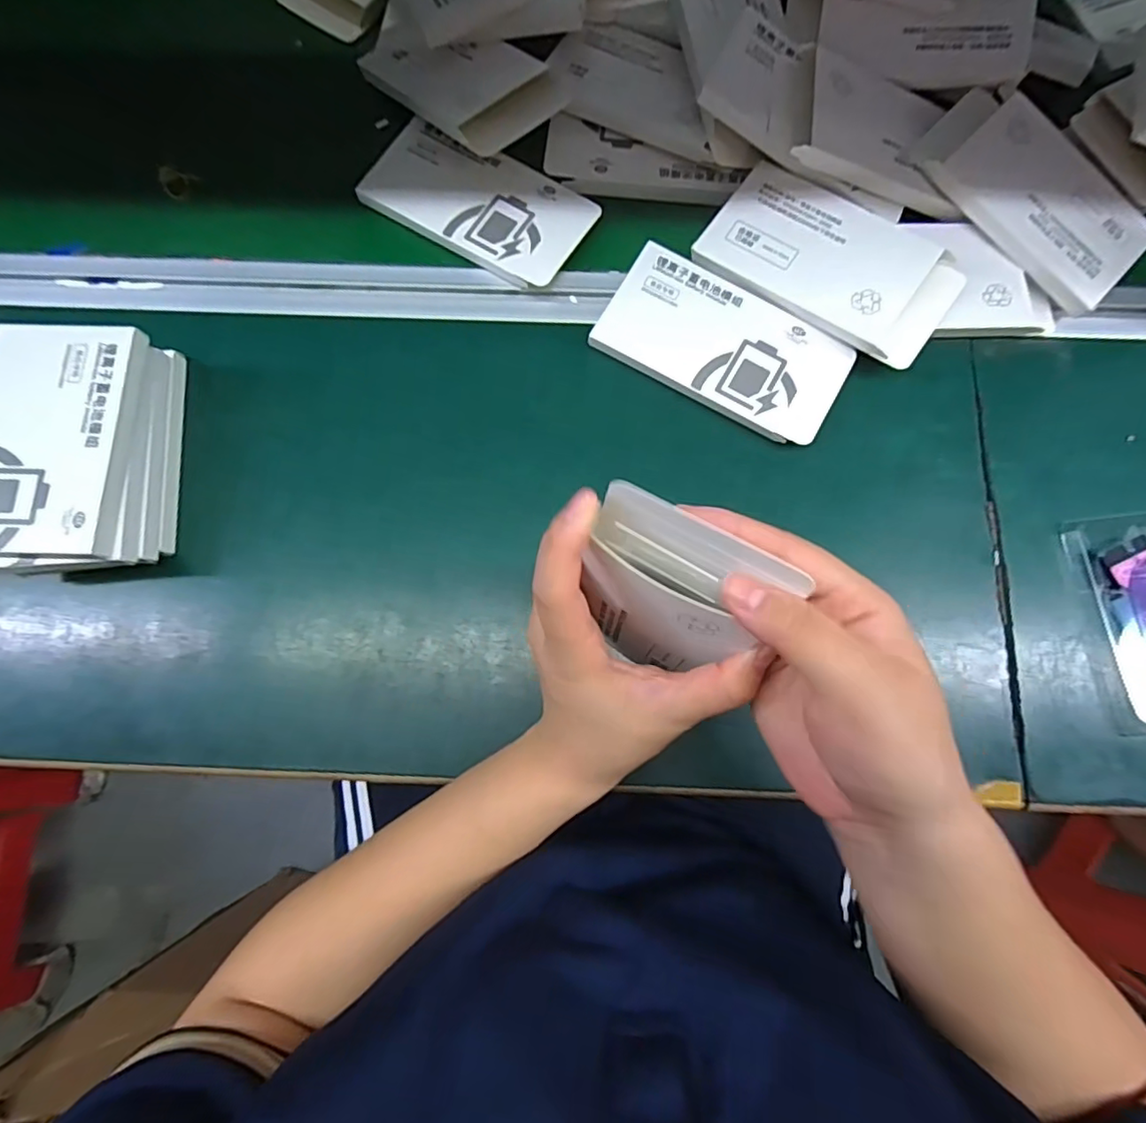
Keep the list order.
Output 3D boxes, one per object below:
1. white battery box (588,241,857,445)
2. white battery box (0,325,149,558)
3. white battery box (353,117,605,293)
[{"bbox_3d":[0.099,-0.142,0.369,0.157,0.007,0.084,29,81,6],"label":"white battery box"},{"bbox_3d":[-0.295,-0.069,0.316,0.081,0.016,0.132,1,77,0],"label":"white battery box"},{"bbox_3d":[-0.066,-0.251,0.393,0.155,0.007,0.081,29,81,6],"label":"white battery box"}]

